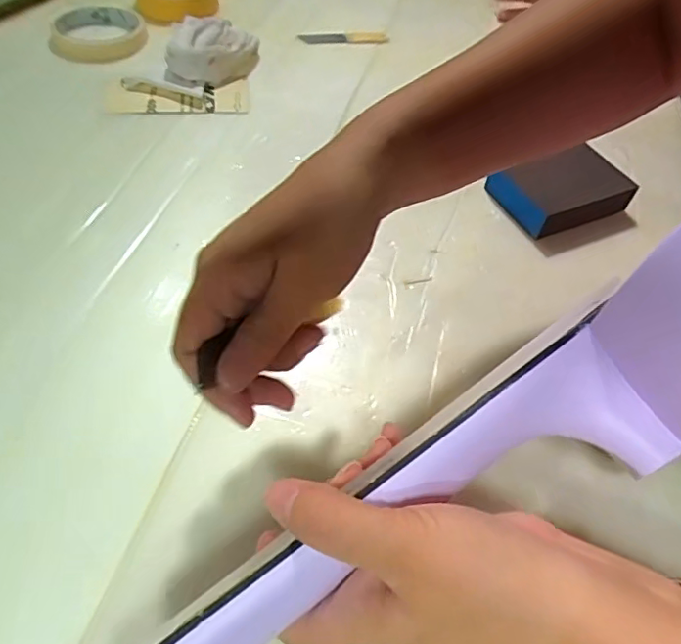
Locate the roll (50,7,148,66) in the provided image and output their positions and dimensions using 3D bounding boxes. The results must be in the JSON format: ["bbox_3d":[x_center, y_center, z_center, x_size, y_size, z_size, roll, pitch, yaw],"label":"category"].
[{"bbox_3d":[-0.244,-0.292,0.568,0.091,0.016,0.089,-5,51,-10],"label":"roll"}]

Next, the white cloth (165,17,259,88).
[{"bbox_3d":[-0.123,-0.270,0.550,0.083,0.036,0.127,-3,50,-8],"label":"white cloth"}]

